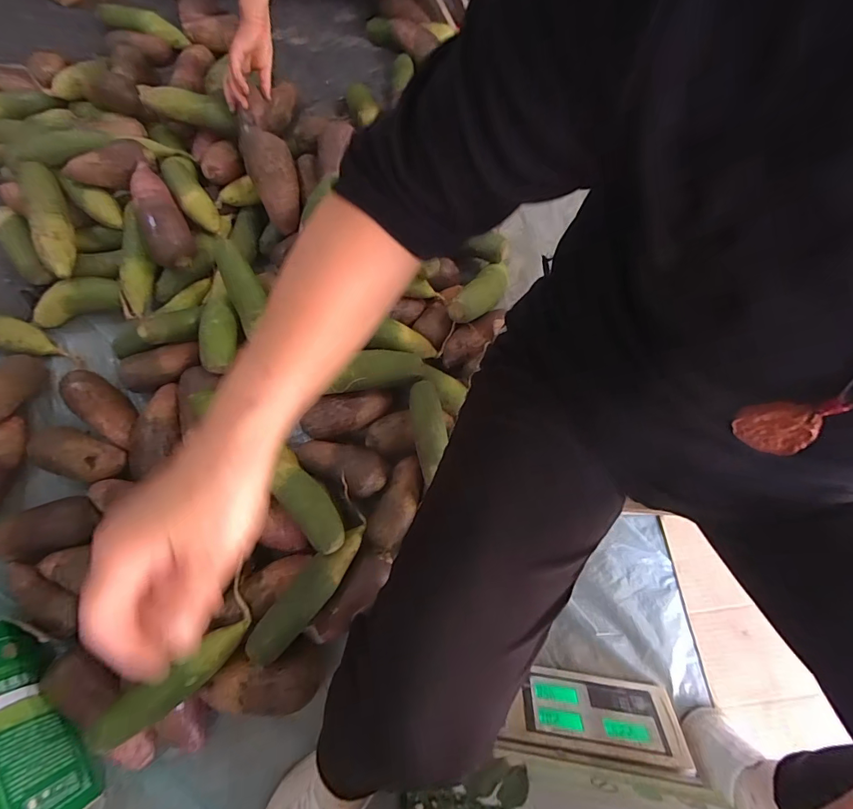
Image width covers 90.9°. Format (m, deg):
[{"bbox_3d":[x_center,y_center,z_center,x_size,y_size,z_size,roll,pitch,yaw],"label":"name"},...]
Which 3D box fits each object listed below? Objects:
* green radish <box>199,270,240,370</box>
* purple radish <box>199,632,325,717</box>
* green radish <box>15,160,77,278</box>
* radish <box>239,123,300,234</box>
[{"bbox_3d":[-0.337,-0.140,0.693,0.053,0.062,0.174,2,72,-1],"label":"green radish"},{"bbox_3d":[-0.209,0.356,0.549,0.143,0.062,0.081,-8,72,-4],"label":"purple radish"},{"bbox_3d":[-0.653,-0.322,0.727,0.055,0.054,0.203,-21,74,-8],"label":"green radish"},{"bbox_3d":[-0.286,-0.434,0.766,0.082,0.074,0.221,-23,74,-9],"label":"radish"}]

